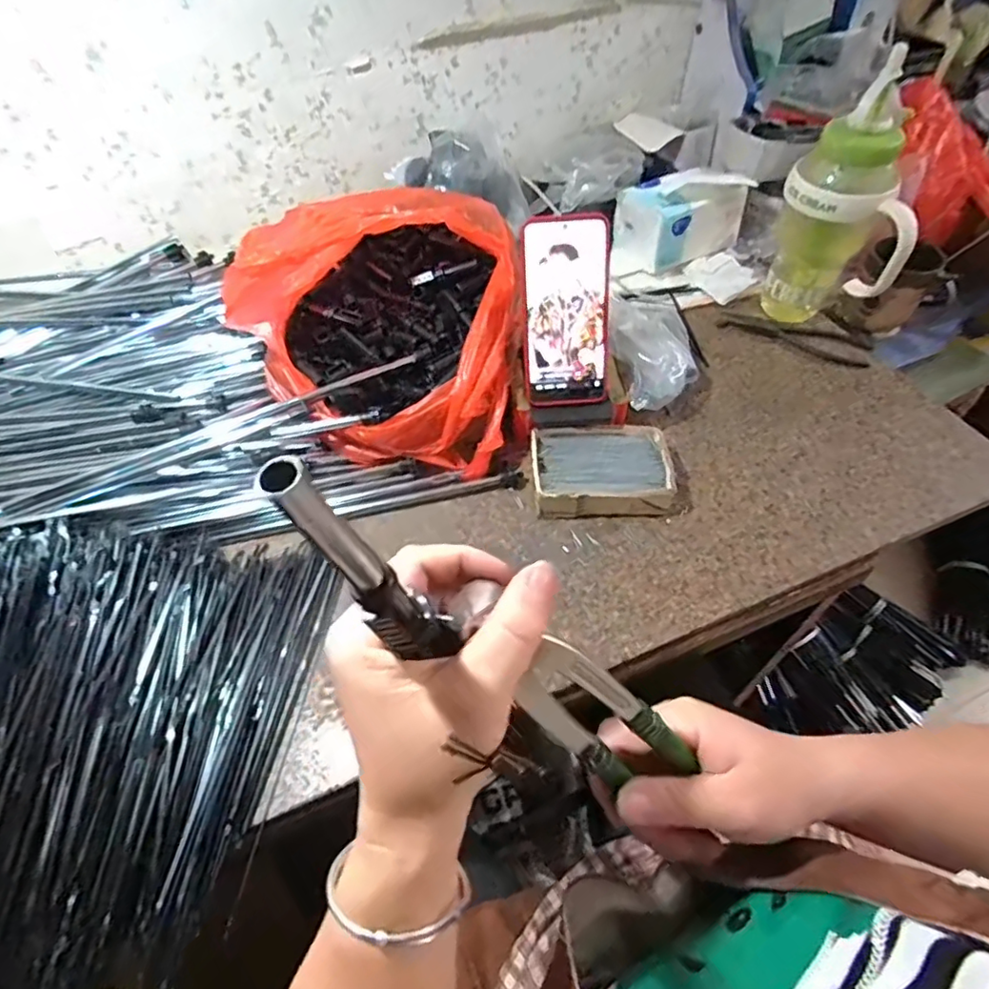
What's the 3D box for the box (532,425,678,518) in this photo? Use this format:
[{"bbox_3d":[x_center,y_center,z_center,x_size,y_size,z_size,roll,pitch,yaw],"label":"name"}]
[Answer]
[{"bbox_3d":[0.104,-0.019,0.557,0.130,0.041,0.093,-5,52,0],"label":"box"}]

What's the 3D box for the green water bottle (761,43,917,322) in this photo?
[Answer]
[{"bbox_3d":[0.376,-0.296,0.620,0.130,0.248,0.094,19,56,18],"label":"green water bottle"}]

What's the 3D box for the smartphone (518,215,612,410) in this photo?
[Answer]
[{"bbox_3d":[0.067,-0.165,0.527,0.080,0.166,0.008,-4,23,1],"label":"smartphone"}]

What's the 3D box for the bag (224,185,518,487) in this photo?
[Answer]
[{"bbox_3d":[-0.095,-0.178,0.570,0.233,0.183,0.237,7,53,9],"label":"bag"}]

